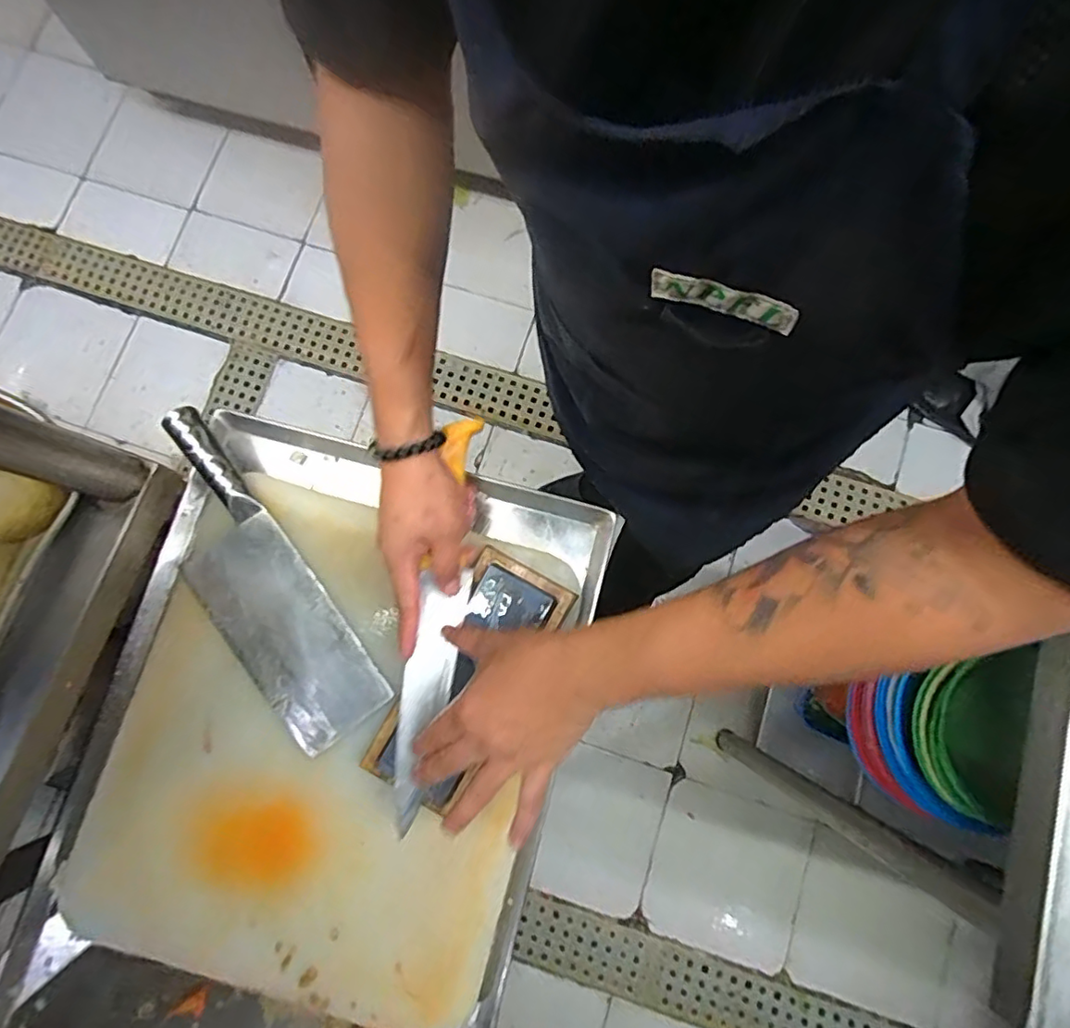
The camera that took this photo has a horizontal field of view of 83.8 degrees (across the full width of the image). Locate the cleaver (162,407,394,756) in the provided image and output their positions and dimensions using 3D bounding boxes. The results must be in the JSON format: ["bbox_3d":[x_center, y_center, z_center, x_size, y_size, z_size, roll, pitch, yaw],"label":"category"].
[{"bbox_3d":[-0.244,0.056,0.509,0.092,0.041,0.303,-36,81,-5],"label":"cleaver"}]

